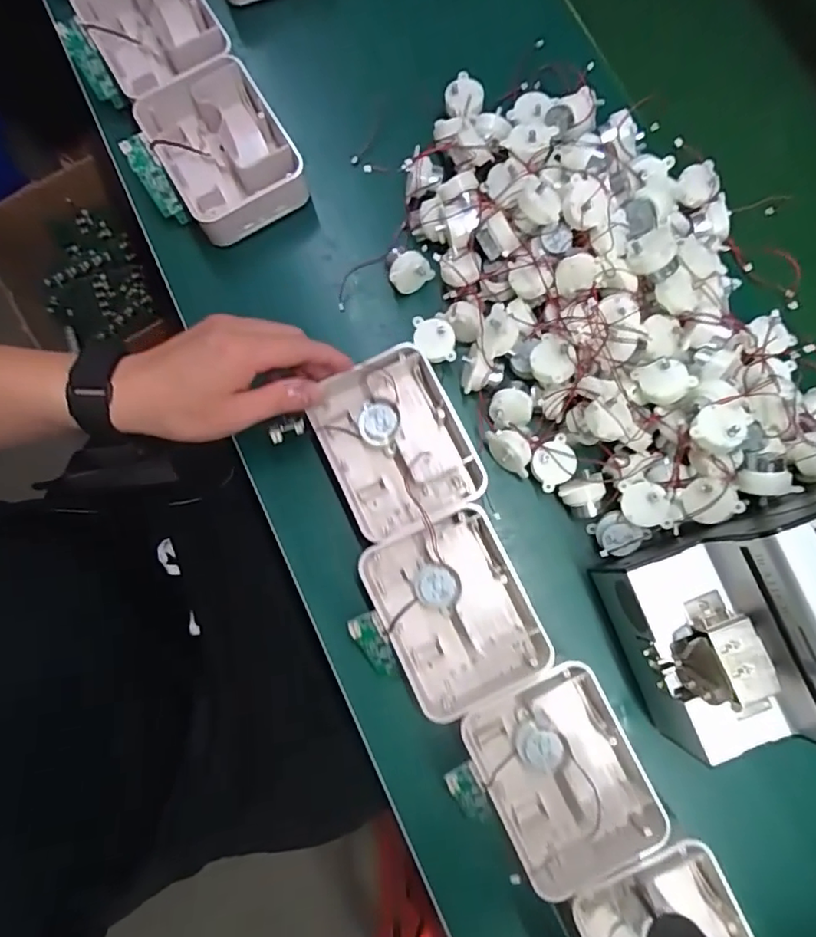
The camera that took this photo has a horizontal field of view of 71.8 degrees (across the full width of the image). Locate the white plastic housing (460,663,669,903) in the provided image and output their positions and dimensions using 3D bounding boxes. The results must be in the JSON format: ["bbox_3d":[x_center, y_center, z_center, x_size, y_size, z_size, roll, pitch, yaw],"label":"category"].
[{"bbox_3d":[0.105,0.211,0.389,0.100,0.043,0.129,-25,80,-5],"label":"white plastic housing"}]

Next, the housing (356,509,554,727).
[{"bbox_3d":[0.033,0.103,0.411,0.099,0.045,0.125,-25,80,-5],"label":"housing"}]

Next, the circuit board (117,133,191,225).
[{"bbox_3d":[-0.209,-0.238,0.469,0.022,0.008,0.069,-33,117,-7],"label":"circuit board"}]

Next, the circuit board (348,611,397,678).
[{"bbox_3d":[-0.023,0.128,0.402,0.023,0.012,0.061,-23,119,-5],"label":"circuit board"}]

